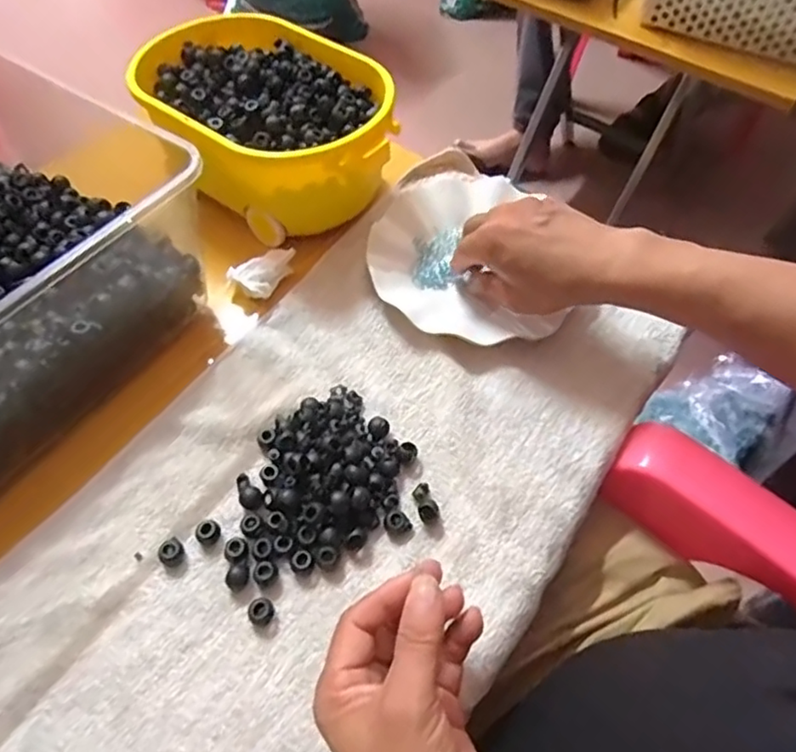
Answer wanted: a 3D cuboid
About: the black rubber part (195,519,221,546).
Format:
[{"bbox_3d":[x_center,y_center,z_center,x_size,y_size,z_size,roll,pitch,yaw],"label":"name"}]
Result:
[{"bbox_3d":[-0.124,0.101,0.400,0.015,0.008,0.016,1,55,-1],"label":"black rubber part"}]

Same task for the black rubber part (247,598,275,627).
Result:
[{"bbox_3d":[-0.083,0.142,0.371,0.016,0.011,0.015,1,55,-1],"label":"black rubber part"}]

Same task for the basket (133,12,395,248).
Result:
[{"bbox_3d":[-0.118,-0.227,0.551,0.235,0.086,0.161,31,60,19],"label":"basket"}]

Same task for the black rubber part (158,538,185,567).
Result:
[{"bbox_3d":[-0.145,0.112,0.391,0.013,0.015,0.015,38,63,22],"label":"black rubber part"}]

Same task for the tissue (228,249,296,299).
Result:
[{"bbox_3d":[-0.108,-0.085,0.509,0.059,0.018,0.034,-27,60,-18],"label":"tissue"}]

